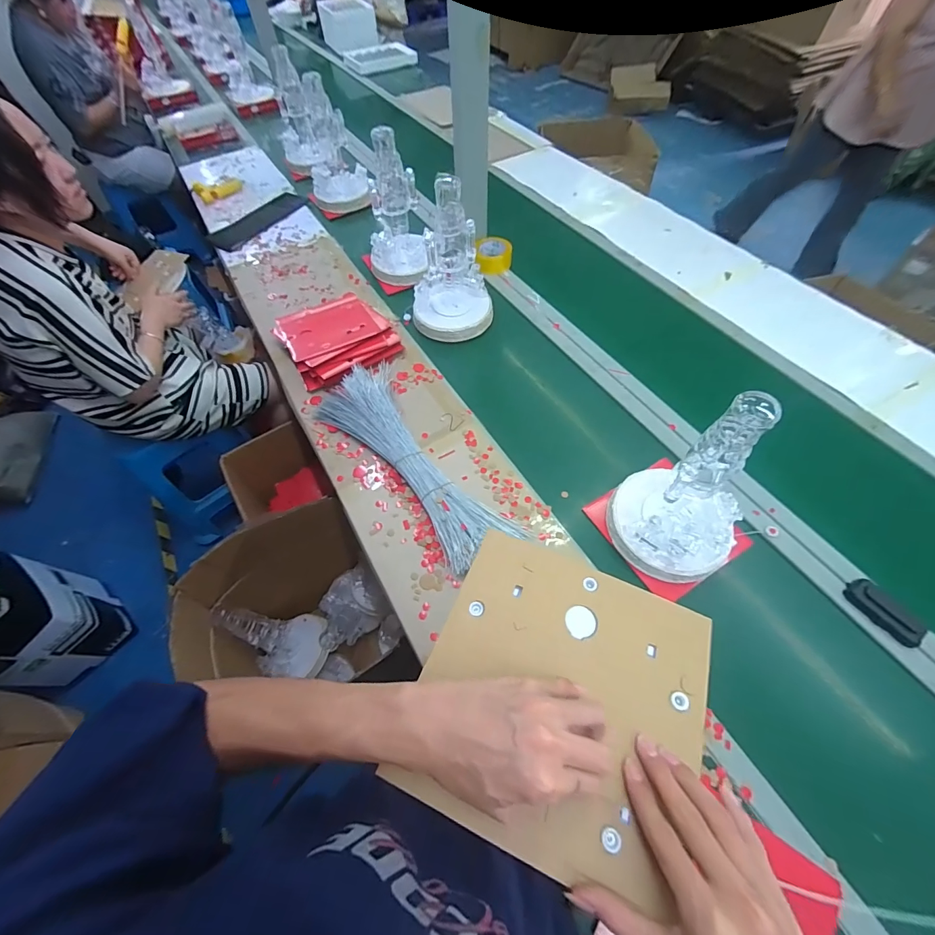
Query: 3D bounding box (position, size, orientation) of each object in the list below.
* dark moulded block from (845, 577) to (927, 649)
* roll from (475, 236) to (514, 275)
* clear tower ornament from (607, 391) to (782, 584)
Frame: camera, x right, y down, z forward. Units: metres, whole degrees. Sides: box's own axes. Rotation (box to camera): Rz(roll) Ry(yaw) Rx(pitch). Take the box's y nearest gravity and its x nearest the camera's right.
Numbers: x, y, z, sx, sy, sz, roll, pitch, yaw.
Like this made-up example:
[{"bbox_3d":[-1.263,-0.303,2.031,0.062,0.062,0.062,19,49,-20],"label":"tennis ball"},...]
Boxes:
[{"bbox_3d":[0.673,0.232,0.645,0.052,0.017,0.105,-33,62,-16],"label":"dark moulded block"},{"bbox_3d":[0.077,-0.622,1.174,0.106,0.051,0.107,-2,59,3],"label":"roll"},{"bbox_3d":[0.348,0.036,0.614,0.198,0.304,0.169,38,68,23],"label":"clear tower ornament"}]

